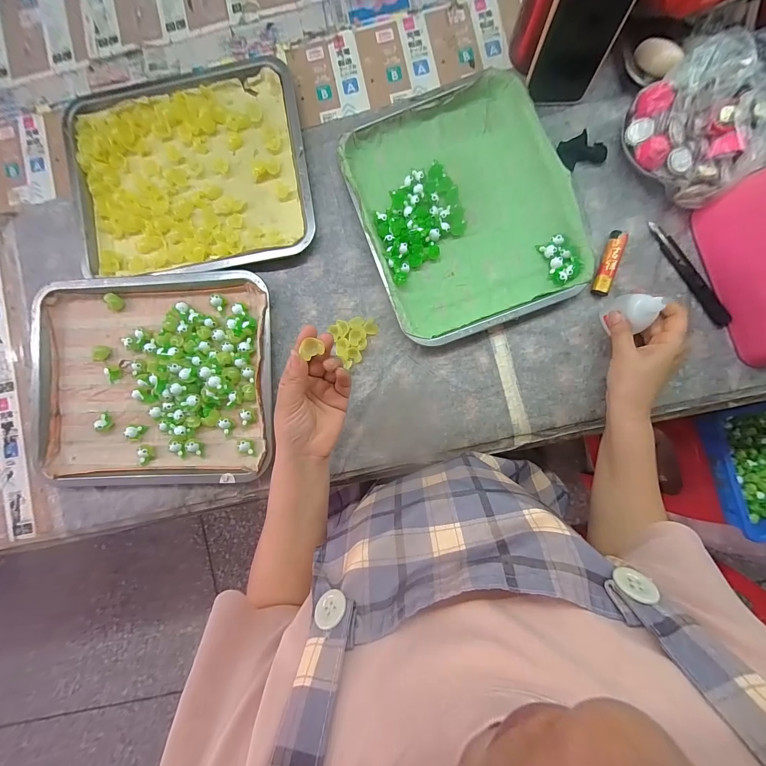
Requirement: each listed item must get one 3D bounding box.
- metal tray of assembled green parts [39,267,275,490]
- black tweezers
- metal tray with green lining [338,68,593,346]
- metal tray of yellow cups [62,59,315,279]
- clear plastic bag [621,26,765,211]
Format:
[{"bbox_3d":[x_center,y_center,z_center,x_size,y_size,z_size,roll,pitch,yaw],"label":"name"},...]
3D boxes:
[{"bbox_3d":[-0.294,-0.002,0.418,0.308,0.026,0.260,-2,88,3],"label":"metal tray of assembled green parts"},{"bbox_3d":[0.373,-0.134,0.397,0.021,0.011,0.148,-31,87,2],"label":"black tweezers"},{"bbox_3d":[0.099,-0.214,0.408,0.241,0.022,0.294,-20,87,2],"label":"metal tray with green lining"},{"bbox_3d":[-0.254,-0.280,0.431,0.307,0.019,0.254,-7,88,3],"label":"metal tray of yellow cups"},{"bbox_3d":[0.363,-0.293,0.367,0.139,0.081,0.144,-42,87,1],"label":"clear plastic bag"}]

